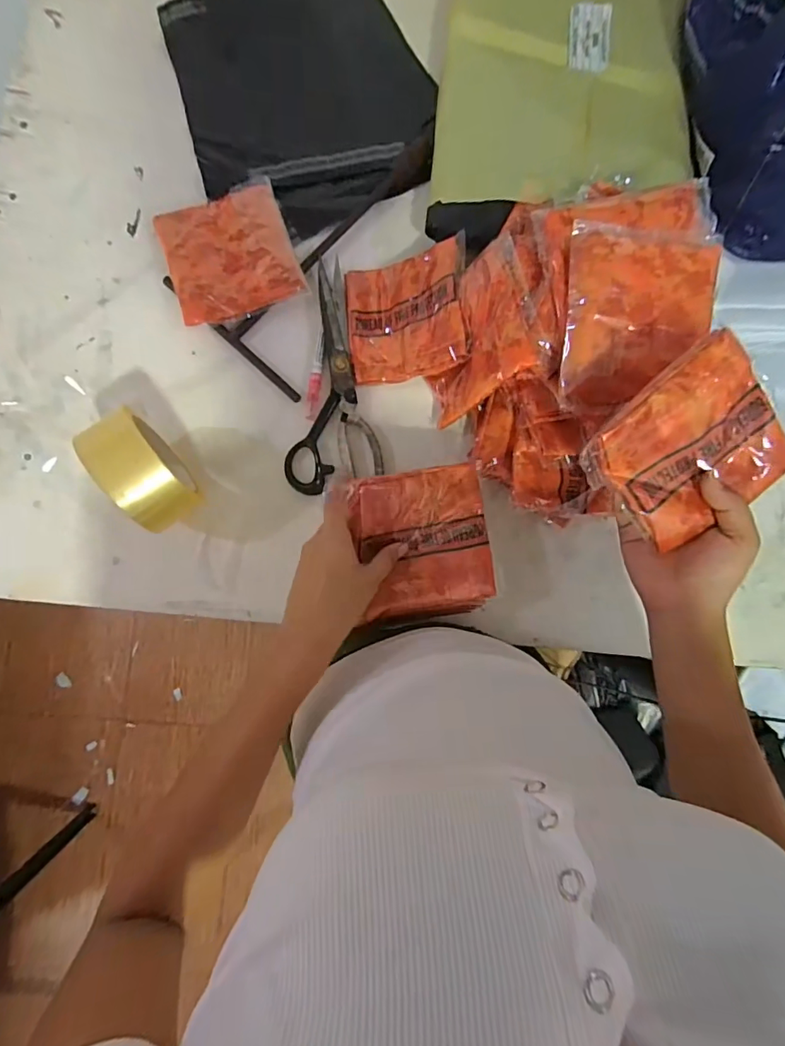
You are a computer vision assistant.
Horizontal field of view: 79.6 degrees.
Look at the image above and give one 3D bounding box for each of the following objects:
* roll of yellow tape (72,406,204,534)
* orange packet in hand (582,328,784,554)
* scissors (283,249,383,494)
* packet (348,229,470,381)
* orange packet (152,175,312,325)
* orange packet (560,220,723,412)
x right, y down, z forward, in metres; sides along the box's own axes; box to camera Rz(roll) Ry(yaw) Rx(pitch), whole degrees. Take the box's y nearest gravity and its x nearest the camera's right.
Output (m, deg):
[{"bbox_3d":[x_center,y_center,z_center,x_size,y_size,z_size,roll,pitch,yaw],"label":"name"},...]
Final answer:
[{"bbox_3d":[-0.212,-0.040,0.415,0.051,0.099,0.093,-38,89,-6],"label":"roll of yellow tape"},{"bbox_3d":[0.216,-0.052,0.338,0.133,0.017,0.113,-38,107,1],"label":"orange packet in hand"},{"bbox_3d":[-0.077,-0.145,0.473,0.094,0.015,0.219,-13,87,-5],"label":"scissors"},{"bbox_3d":[0.016,-0.208,0.470,0.121,0.021,0.123,-8,85,23],"label":"packet"},{"bbox_3d":[-0.163,-0.276,0.476,0.123,0.023,0.136,-18,87,-6],"label":"orange packet"},{"bbox_3d":[0.200,-0.163,0.378,0.119,0.020,0.136,0,100,-3],"label":"orange packet"}]

